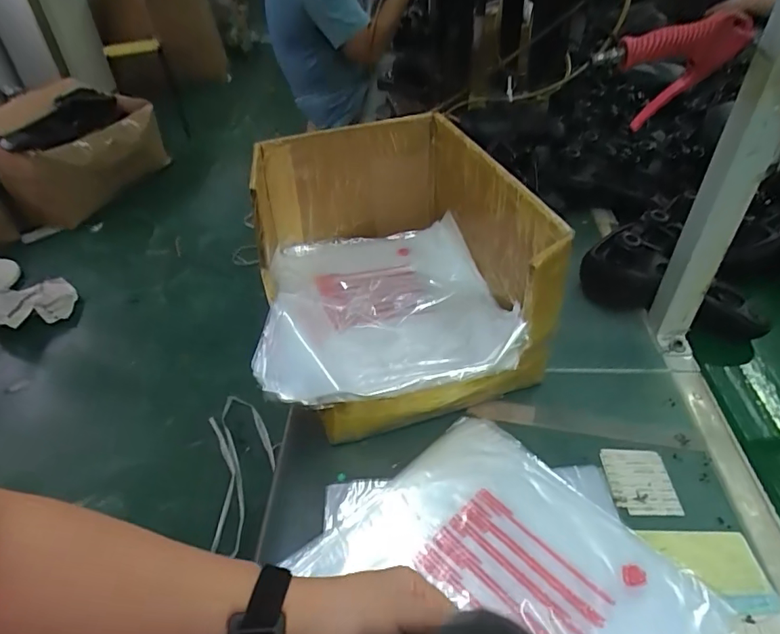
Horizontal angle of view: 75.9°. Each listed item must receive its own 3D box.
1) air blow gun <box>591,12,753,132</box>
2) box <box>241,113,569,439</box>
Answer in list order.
[{"bbox_3d":[0.286,-0.251,0.519,0.150,0.105,0.023,-4,42,-1],"label":"air blow gun"},{"bbox_3d":[-0.007,-0.076,0.702,0.340,0.239,0.449,-9,42,-6],"label":"box"}]

